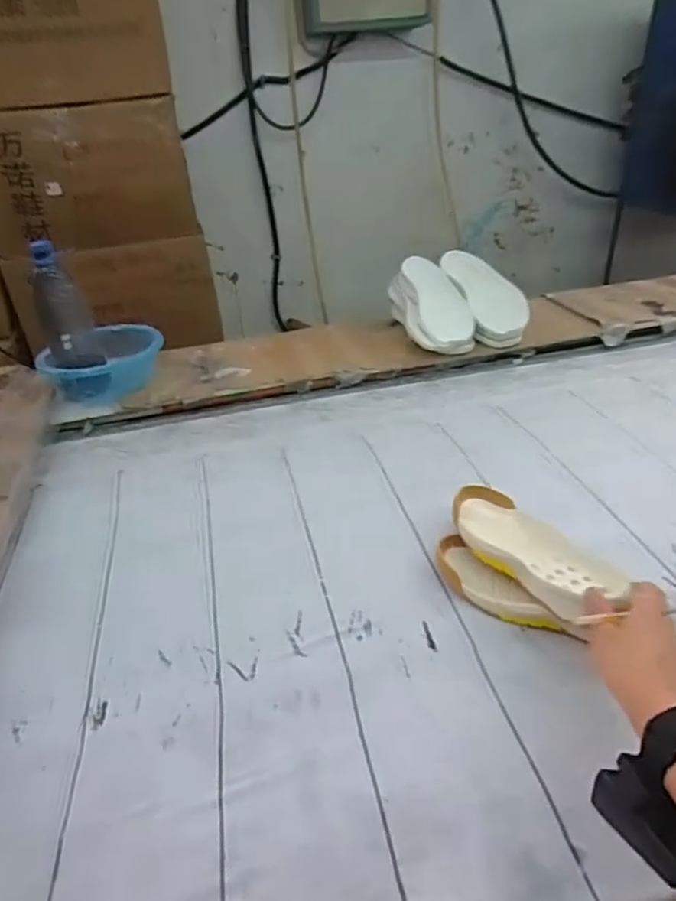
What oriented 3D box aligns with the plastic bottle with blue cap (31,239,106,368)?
[{"bbox_3d":[-0.472,-0.241,0.994,0.078,0.201,0.071,11,35,23],"label":"plastic bottle with blue cap"}]

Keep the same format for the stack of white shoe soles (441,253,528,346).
[{"bbox_3d":[0.310,-0.334,1.227,0.119,0.034,0.300,-8,52,-7],"label":"stack of white shoe soles"}]

